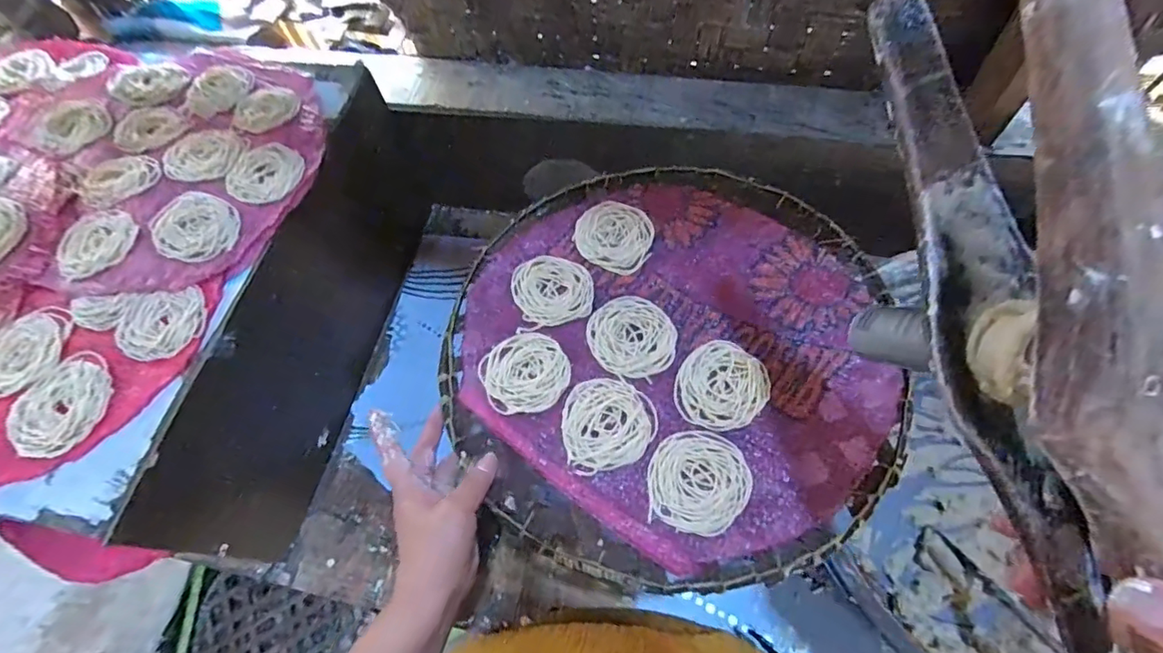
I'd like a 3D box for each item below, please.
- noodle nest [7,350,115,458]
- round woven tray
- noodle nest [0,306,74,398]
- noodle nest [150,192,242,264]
[{"bbox_3d":[-0.422,0.062,0.425,0.072,0.008,0.083,-15,63,-3],"label":"noodle nest"},{"bbox_3d":[0.069,0.011,0.448,0.352,0.039,0.366,1,62,-1],"label":"round woven tray"},{"bbox_3d":[-0.480,0.022,0.448,0.069,0.008,0.089,1,63,5],"label":"noodle nest"},{"bbox_3d":[-0.367,-0.096,0.498,0.069,0.008,0.084,-42,67,-15],"label":"noodle nest"}]

